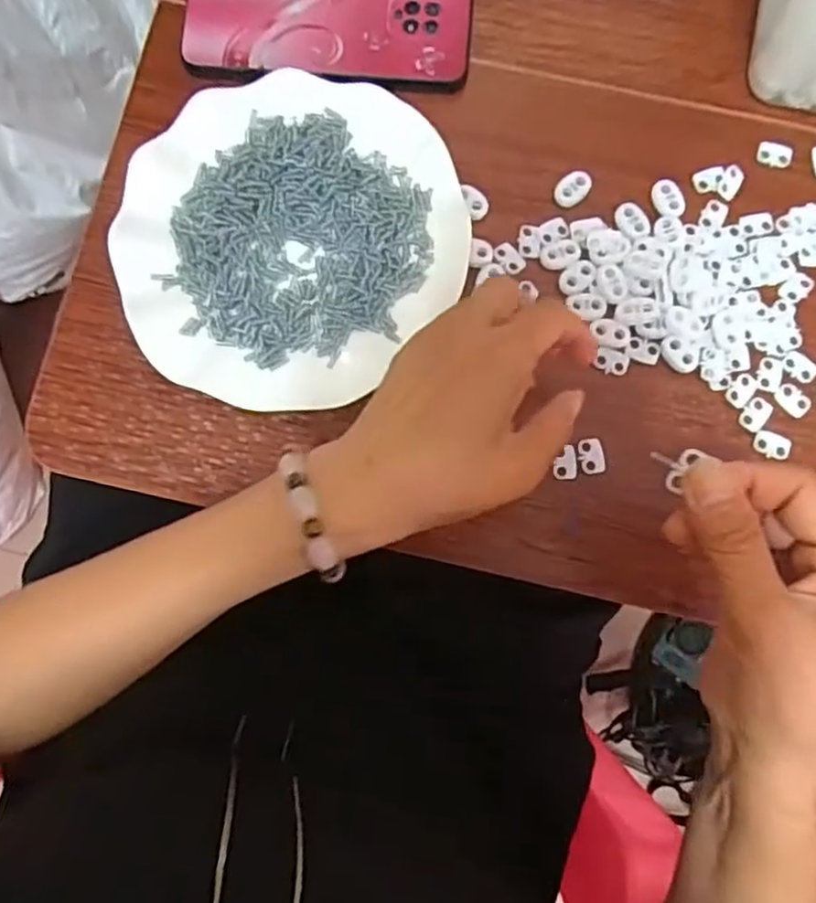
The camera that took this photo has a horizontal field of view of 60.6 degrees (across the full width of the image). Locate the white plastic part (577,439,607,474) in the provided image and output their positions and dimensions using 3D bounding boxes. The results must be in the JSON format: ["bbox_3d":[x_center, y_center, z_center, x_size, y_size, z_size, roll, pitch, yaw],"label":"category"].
[{"bbox_3d":[0.098,0.003,0.376,0.014,0.004,0.019,-11,83,-1],"label":"white plastic part"}]

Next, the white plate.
[{"bbox_3d":[-0.063,-0.116,0.384,0.178,0.024,0.181,0,83,1],"label":"white plate"}]

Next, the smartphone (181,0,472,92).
[{"bbox_3d":[-0.047,-0.253,0.412,0.164,0.015,0.086,7,83,2],"label":"smartphone"}]

